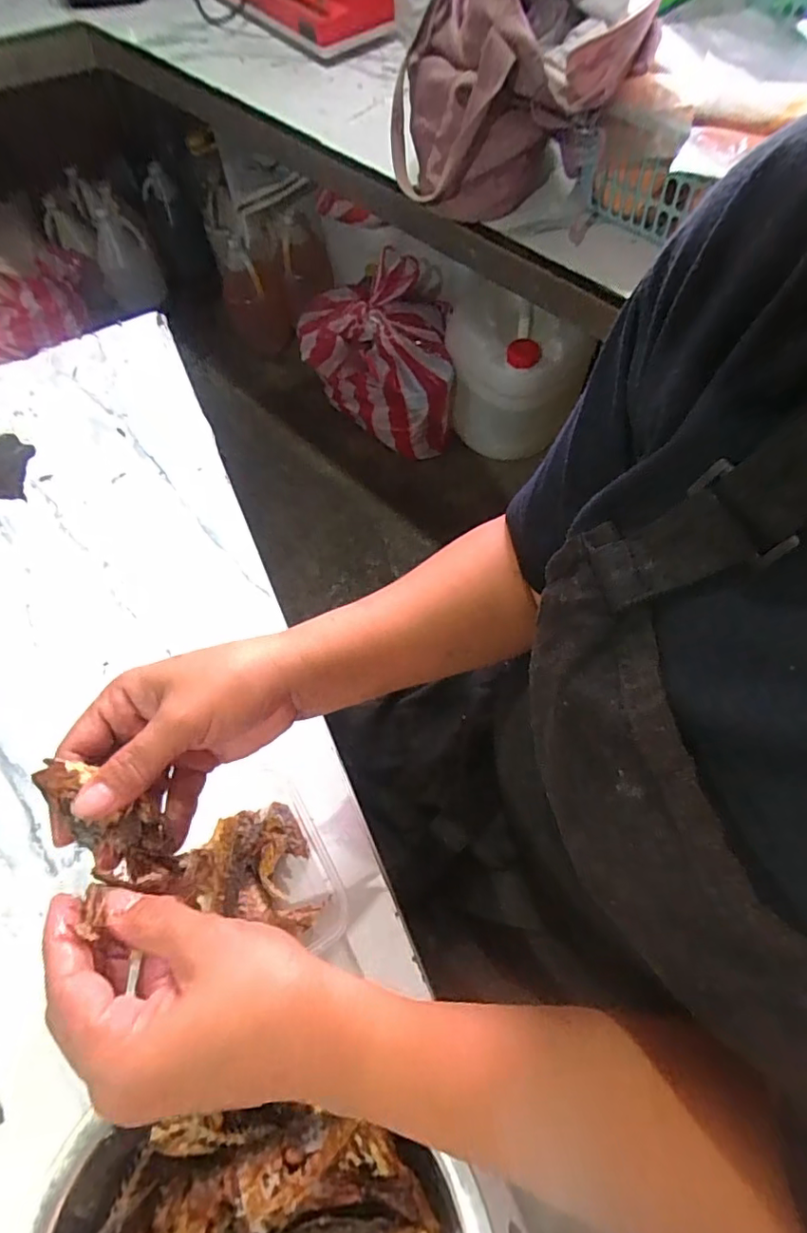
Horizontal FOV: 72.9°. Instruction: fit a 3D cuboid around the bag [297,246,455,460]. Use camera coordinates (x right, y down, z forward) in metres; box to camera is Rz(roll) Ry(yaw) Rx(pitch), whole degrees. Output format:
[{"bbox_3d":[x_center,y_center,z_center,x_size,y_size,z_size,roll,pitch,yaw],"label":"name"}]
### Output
[{"bbox_3d":[-0.062,-0.595,1.278,0.332,0.383,0.265,-10,65,-3],"label":"bag"}]

